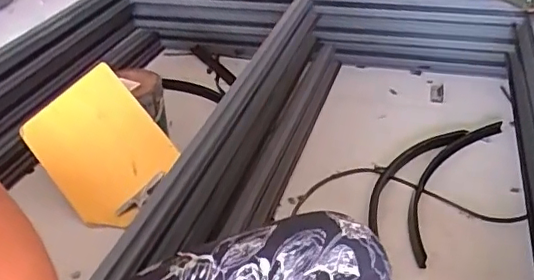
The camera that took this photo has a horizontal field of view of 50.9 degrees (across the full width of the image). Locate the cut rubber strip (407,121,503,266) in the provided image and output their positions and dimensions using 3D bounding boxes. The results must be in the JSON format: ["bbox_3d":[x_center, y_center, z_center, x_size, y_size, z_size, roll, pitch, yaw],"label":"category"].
[{"bbox_3d":[0.365,0.077,1.145,0.094,0.018,0.518,18,38,28],"label":"cut rubber strip"}]

